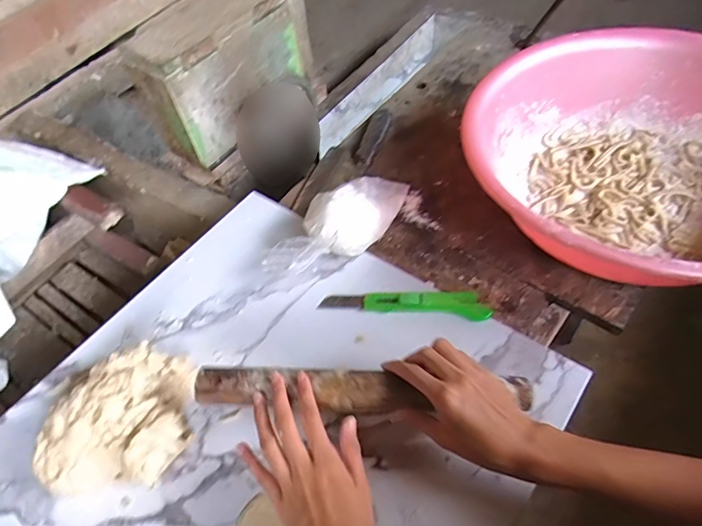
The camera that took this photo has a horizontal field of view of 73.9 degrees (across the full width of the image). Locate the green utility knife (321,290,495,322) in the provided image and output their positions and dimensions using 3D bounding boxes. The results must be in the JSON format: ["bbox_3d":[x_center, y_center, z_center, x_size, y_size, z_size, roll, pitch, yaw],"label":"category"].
[{"bbox_3d":[0.061,0.045,0.542,0.190,0.015,0.038,3,53,7],"label":"green utility knife"}]

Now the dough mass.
[{"bbox_3d":[-0.239,0.150,0.472,0.140,0.061,0.142,-7,52,0],"label":"dough mass"}]

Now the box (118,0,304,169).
[{"bbox_3d":[-0.274,-0.415,0.990,0.146,0.227,0.345,27,59,23],"label":"box"}]

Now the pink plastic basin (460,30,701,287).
[{"bbox_3d":[0.348,-0.121,0.565,0.402,0.124,0.401,-2,52,3],"label":"pink plastic basin"}]

